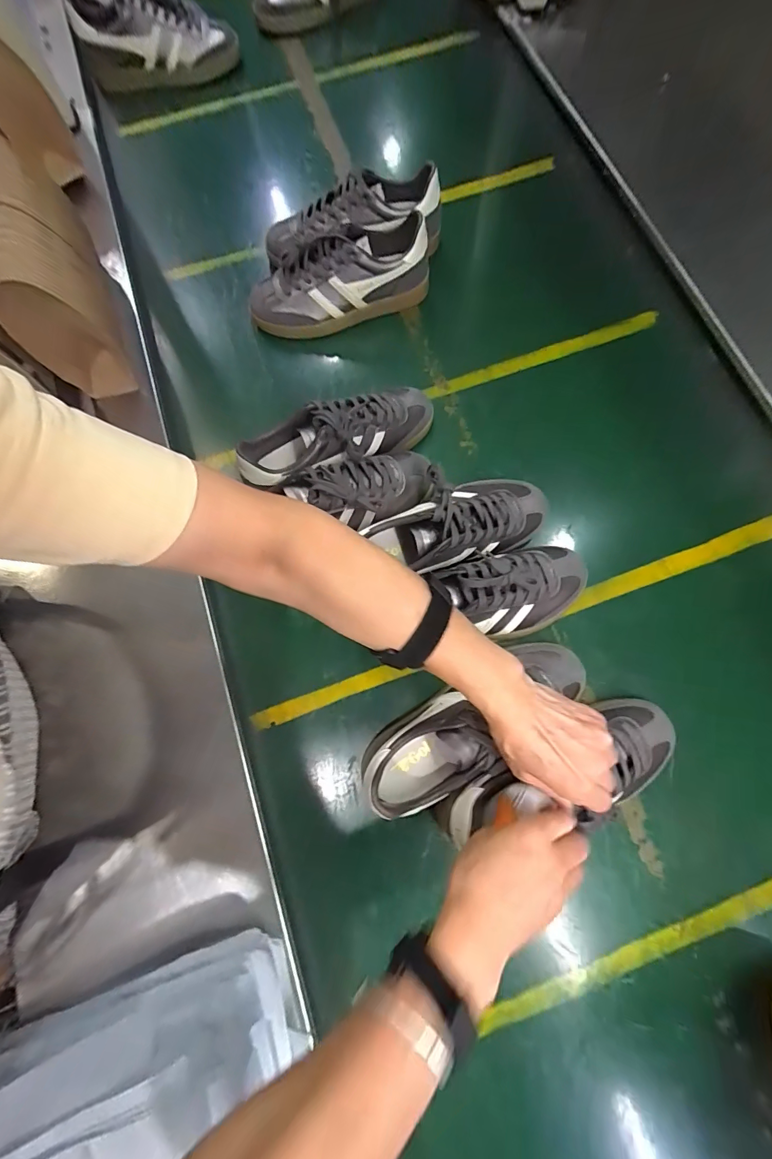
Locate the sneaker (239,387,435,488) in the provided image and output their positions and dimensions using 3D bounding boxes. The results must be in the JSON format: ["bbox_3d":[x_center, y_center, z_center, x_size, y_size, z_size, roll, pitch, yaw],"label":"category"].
[{"bbox_3d":[-0.046,-0.189,0.520,0.230,0.093,0.090,-24,78,-6],"label":"sneaker"}]

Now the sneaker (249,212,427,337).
[{"bbox_3d":[-0.071,-0.428,0.588,0.264,0.096,0.100,-11,76,9],"label":"sneaker"}]

